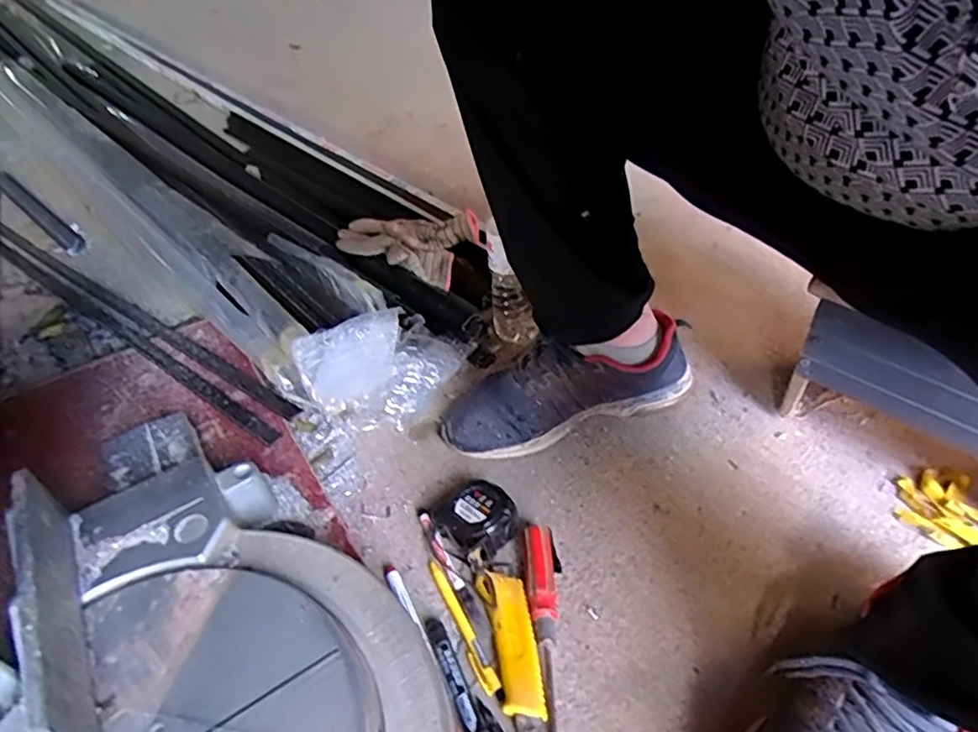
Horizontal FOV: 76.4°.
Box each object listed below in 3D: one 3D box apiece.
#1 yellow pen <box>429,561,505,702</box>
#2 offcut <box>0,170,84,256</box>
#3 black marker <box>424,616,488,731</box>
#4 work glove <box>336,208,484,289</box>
[{"bbox_3d":[-0.022,0.221,0.527,0.014,0.014,0.135,-21,45,-18],"label":"yellow pen"},{"bbox_3d":[-0.861,-0.296,1.174,0.466,0.023,0.036,30,52,32],"label":"offcut"},{"bbox_3d":[-0.022,0.252,0.483,0.016,0.017,0.136,-19,44,-16],"label":"black marker"},{"bbox_3d":[-0.119,-0.175,0.906,0.204,0.044,0.138,-2,42,2],"label":"work glove"}]

